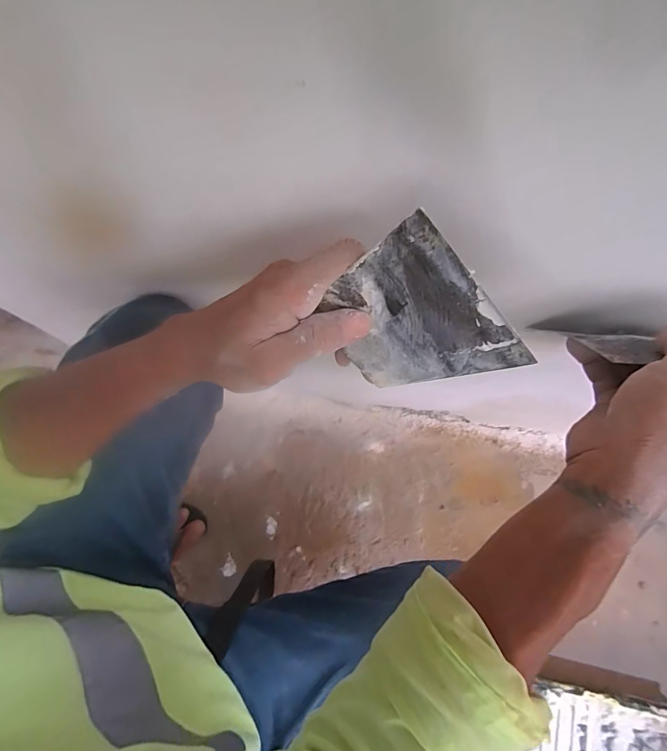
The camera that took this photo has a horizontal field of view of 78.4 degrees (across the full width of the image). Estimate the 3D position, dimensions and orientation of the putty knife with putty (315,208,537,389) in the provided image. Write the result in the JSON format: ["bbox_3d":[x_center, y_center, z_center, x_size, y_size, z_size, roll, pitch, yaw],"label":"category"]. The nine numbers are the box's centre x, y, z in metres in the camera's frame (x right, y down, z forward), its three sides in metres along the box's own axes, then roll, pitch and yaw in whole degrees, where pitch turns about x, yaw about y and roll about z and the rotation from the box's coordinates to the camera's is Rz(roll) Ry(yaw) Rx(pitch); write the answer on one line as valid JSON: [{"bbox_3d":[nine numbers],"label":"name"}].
[{"bbox_3d":[0.038,-0.027,0.223,0.094,0.095,0.004,43,52,-25],"label":"putty knife with putty"}]

